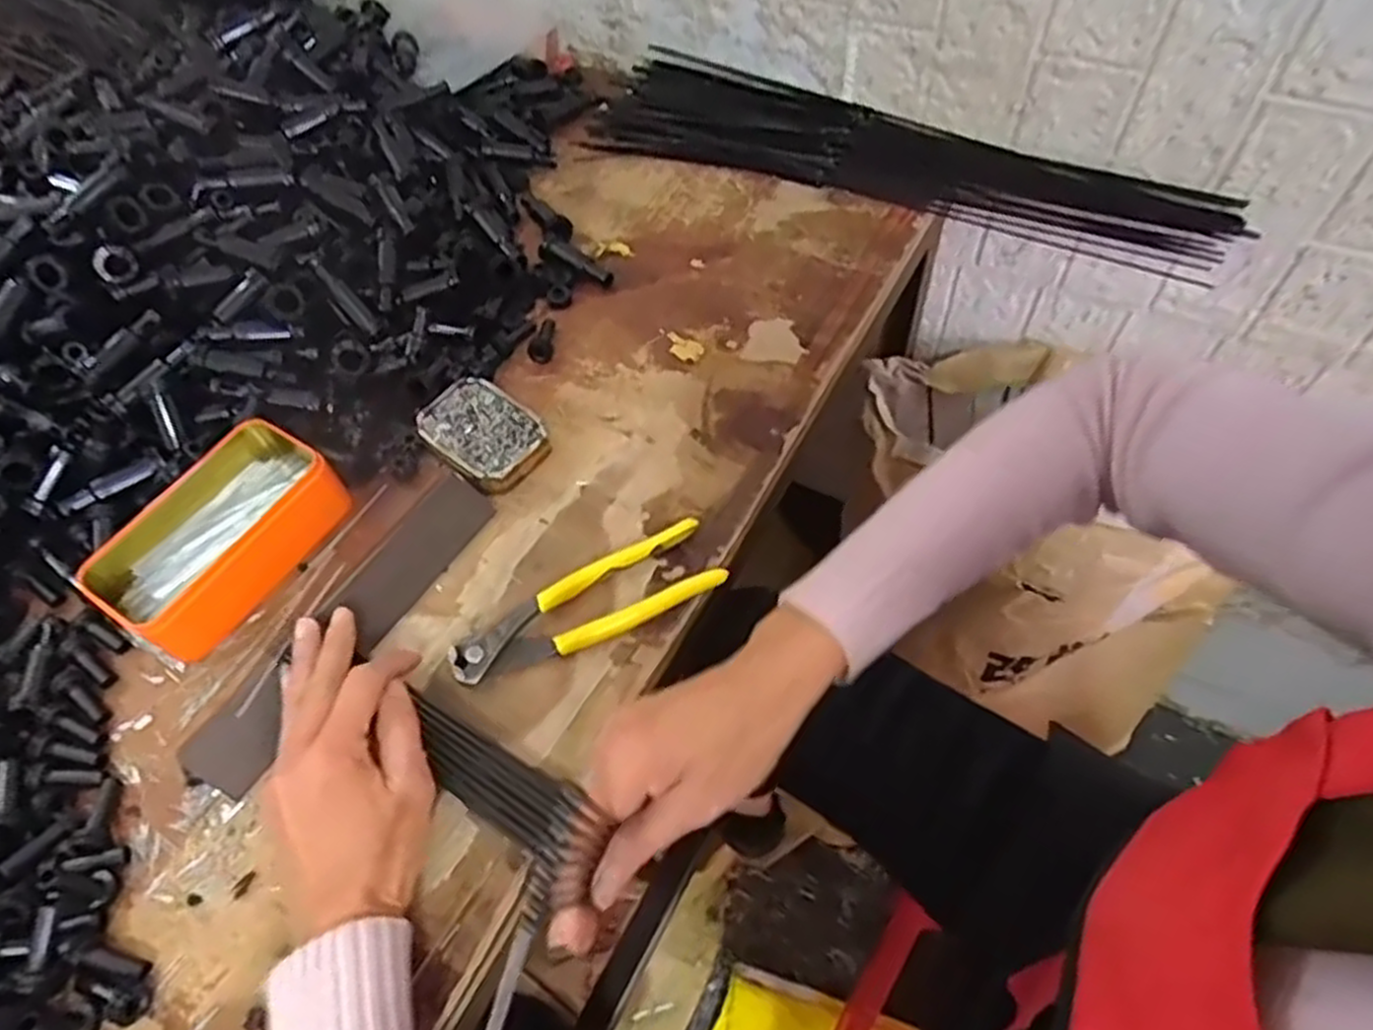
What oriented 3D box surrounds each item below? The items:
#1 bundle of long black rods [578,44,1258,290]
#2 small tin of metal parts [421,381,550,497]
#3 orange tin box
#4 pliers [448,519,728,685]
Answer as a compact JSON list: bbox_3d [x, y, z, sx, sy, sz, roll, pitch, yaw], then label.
[{"bbox_3d":[0.169,-0.298,0.657,0.537,0.037,0.115,23,62,18],"label":"bundle of long black rods"},{"bbox_3d":[-0.139,-0.055,0.538,0.090,0.020,0.061,35,66,24],"label":"small tin of metal parts"},{"bbox_3d":[-0.295,0.013,0.498,0.078,0.049,0.144,29,64,21],"label":"orange tin box"},{"bbox_3d":[-0.059,0.057,0.469,0.165,0.014,0.045,-25,59,-12],"label":"pliers"}]

